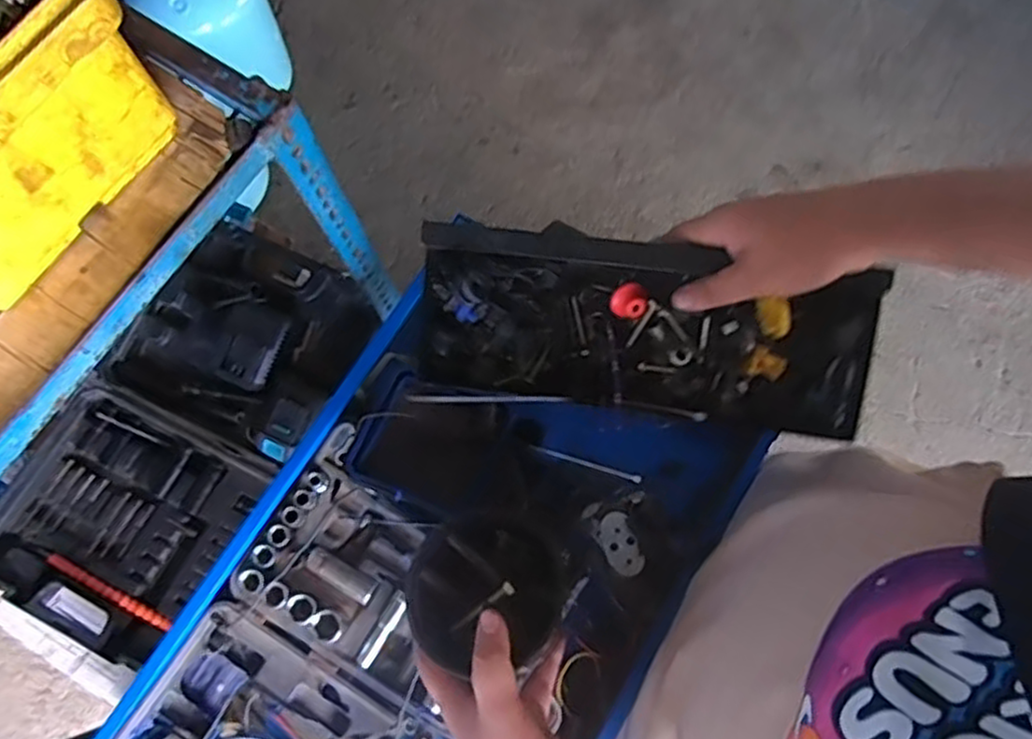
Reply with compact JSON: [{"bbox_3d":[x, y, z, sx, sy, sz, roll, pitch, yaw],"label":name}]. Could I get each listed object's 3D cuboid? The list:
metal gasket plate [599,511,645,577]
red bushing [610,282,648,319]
[{"bbox_3d":[0.089,0.150,0.606,0.028,0.006,0.054,-21,75,-5],"label":"metal gasket plate"},{"bbox_3d":[0.080,-0.048,0.493,0.025,0.018,0.021,23,76,7],"label":"red bushing"}]

